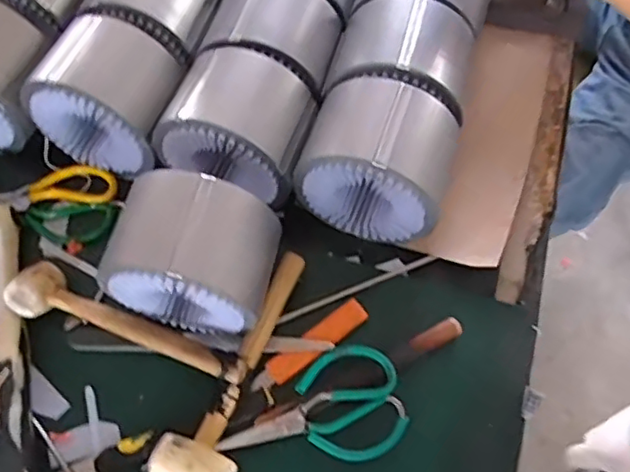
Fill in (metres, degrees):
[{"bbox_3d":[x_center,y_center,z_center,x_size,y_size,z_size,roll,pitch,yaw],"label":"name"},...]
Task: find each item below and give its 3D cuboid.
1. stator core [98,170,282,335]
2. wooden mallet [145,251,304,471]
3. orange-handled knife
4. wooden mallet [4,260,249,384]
[{"bbox_3d":[-0.118,0.021,0.592,0.145,0.143,0.111,14,65,6],"label":"stator core"},{"bbox_3d":[-0.064,0.135,0.604,0.081,0.038,0.261,27,67,11],"label":"wooden mallet"},{"bbox_3d":[-0.004,0.114,0.624,0.139,0.008,0.030,-37,70,-16],"label":"orange-handled knife"},{"bbox_3d":[-0.190,0.095,0.625,0.261,0.055,0.054,20,66,8],"label":"wooden mallet"}]

